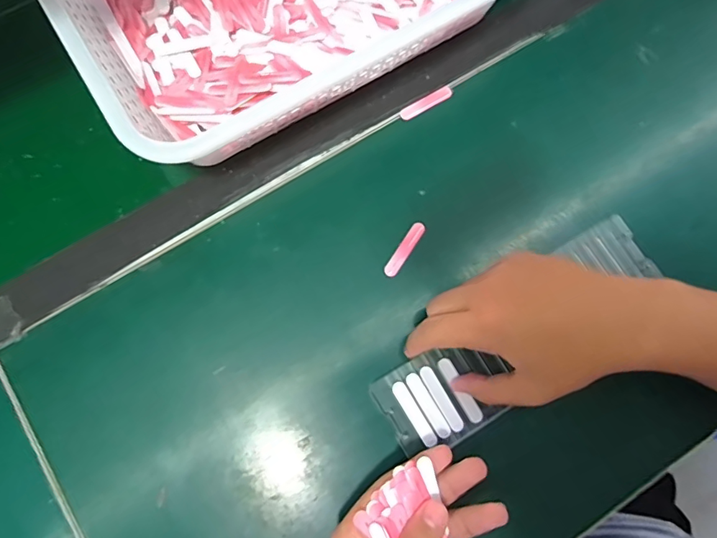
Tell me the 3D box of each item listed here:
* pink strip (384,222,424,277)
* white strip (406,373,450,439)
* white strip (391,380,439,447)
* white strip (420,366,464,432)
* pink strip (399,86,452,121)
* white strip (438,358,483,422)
[{"bbox_3d":[0.038,-0.016,0.388,0.011,0.004,0.050,33,78,7],"label":"pink strip"},{"bbox_3d":[0.051,0.100,0.351,0.011,0.004,0.051,-30,79,-8],"label":"white strip"},{"bbox_3d":[0.041,0.106,0.351,0.011,0.005,0.049,-31,79,-8],"label":"white strip"},{"bbox_3d":[0.062,0.096,0.353,0.010,0.004,0.051,-29,78,-8],"label":"white strip"},{"bbox_3d":[0.059,-0.145,0.416,0.052,0.004,0.011,-31,79,-8],"label":"pink strip"},{"bbox_3d":[0.075,0.089,0.352,0.011,0.005,0.051,-27,75,-8],"label":"white strip"}]

